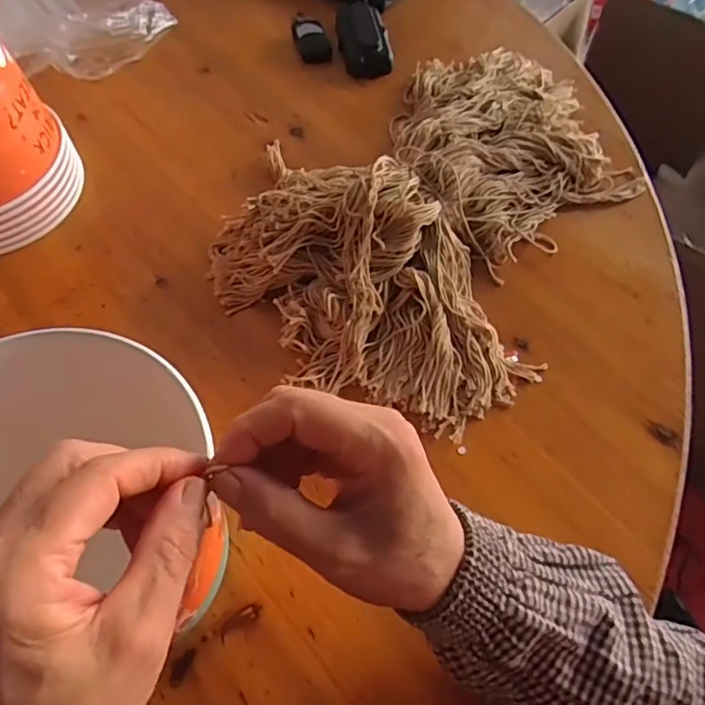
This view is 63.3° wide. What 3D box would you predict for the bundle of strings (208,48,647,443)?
[{"bbox_3d":[0.084,-0.133,0.484,0.263,0.061,0.417,32,65,16],"label":"bundle of strings"}]

